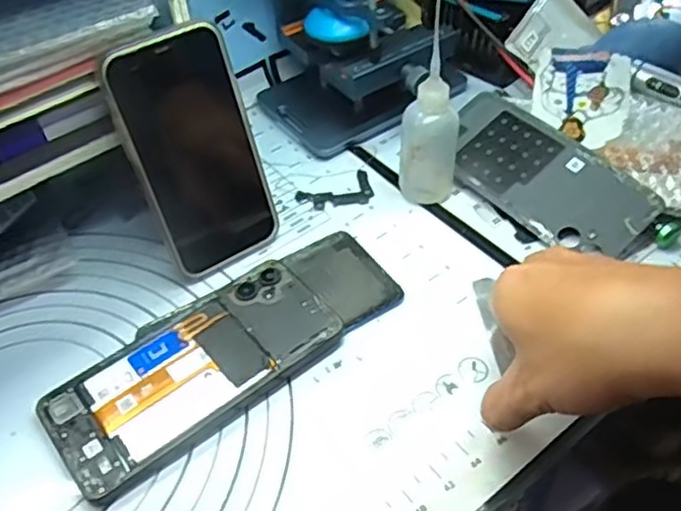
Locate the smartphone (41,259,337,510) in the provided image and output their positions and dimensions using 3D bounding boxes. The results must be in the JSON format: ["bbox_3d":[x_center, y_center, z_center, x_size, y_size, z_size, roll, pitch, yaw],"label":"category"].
[{"bbox_3d":[-0.082,0.064,0.382,0.163,0.010,0.075,-31,54,-24],"label":"smartphone"}]

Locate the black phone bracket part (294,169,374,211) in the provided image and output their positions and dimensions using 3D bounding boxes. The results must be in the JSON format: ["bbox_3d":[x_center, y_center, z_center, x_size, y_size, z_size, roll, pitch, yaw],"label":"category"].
[{"bbox_3d":[-0.001,-0.046,0.486,0.057,0.004,0.031,-21,51,-17],"label":"black phone bracket part"}]

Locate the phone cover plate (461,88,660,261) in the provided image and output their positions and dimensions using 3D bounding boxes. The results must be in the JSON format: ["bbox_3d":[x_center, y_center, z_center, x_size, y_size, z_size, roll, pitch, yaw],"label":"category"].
[{"bbox_3d":[0.139,-0.060,0.473,0.075,0.007,0.159,-41,60,-8],"label":"phone cover plate"}]

